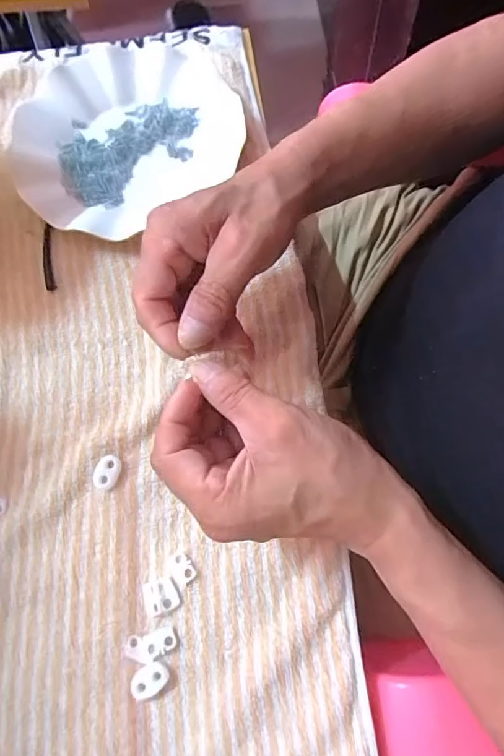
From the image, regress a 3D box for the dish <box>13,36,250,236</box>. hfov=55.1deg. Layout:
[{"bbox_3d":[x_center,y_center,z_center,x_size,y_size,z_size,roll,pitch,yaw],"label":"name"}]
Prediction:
[{"bbox_3d":[-0.104,-0.197,0.392,0.183,0.025,0.160,-43,75,-11],"label":"dish"}]

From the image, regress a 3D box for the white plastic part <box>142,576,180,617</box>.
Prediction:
[{"bbox_3d":[-0.055,0.132,0.290,0.020,0.005,0.019,-16,72,-3],"label":"white plastic part"}]

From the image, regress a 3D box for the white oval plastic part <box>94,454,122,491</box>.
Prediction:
[{"bbox_3d":[-0.094,0.061,0.314,0.015,0.004,0.022,14,72,7],"label":"white oval plastic part"}]

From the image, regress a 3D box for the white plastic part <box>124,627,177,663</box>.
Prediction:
[{"bbox_3d":[-0.060,0.157,0.283,0.030,0.004,0.016,-13,71,-2],"label":"white plastic part"}]

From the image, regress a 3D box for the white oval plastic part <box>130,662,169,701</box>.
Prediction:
[{"bbox_3d":[-0.059,0.173,0.278,0.022,0.007,0.016,-30,73,-8],"label":"white oval plastic part"}]

